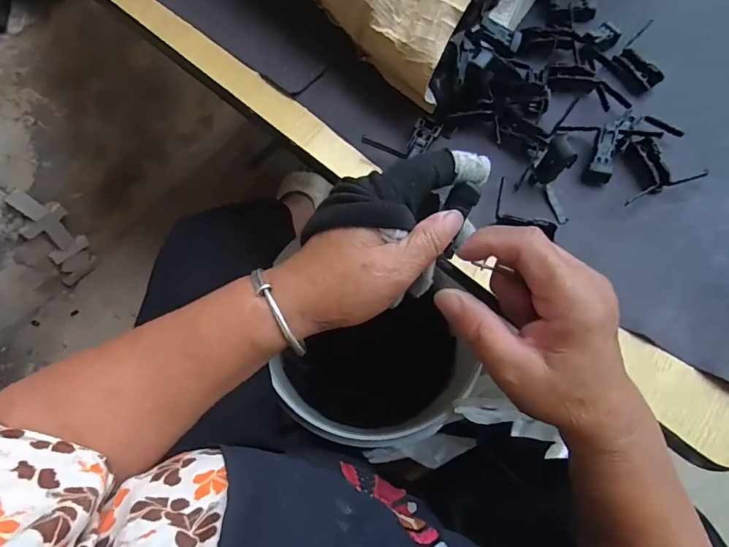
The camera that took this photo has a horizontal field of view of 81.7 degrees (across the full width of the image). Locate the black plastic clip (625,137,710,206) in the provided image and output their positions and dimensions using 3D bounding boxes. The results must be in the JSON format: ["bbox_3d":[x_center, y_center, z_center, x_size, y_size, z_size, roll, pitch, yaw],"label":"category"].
[{"bbox_3d":[0.247,-0.094,0.357,0.077,0.013,0.049,-20,74,-8],"label":"black plastic clip"}]

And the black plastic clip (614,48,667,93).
[{"bbox_3d":[0.250,-0.187,0.389,0.029,0.007,0.044,-34,77,-11],"label":"black plastic clip"}]

